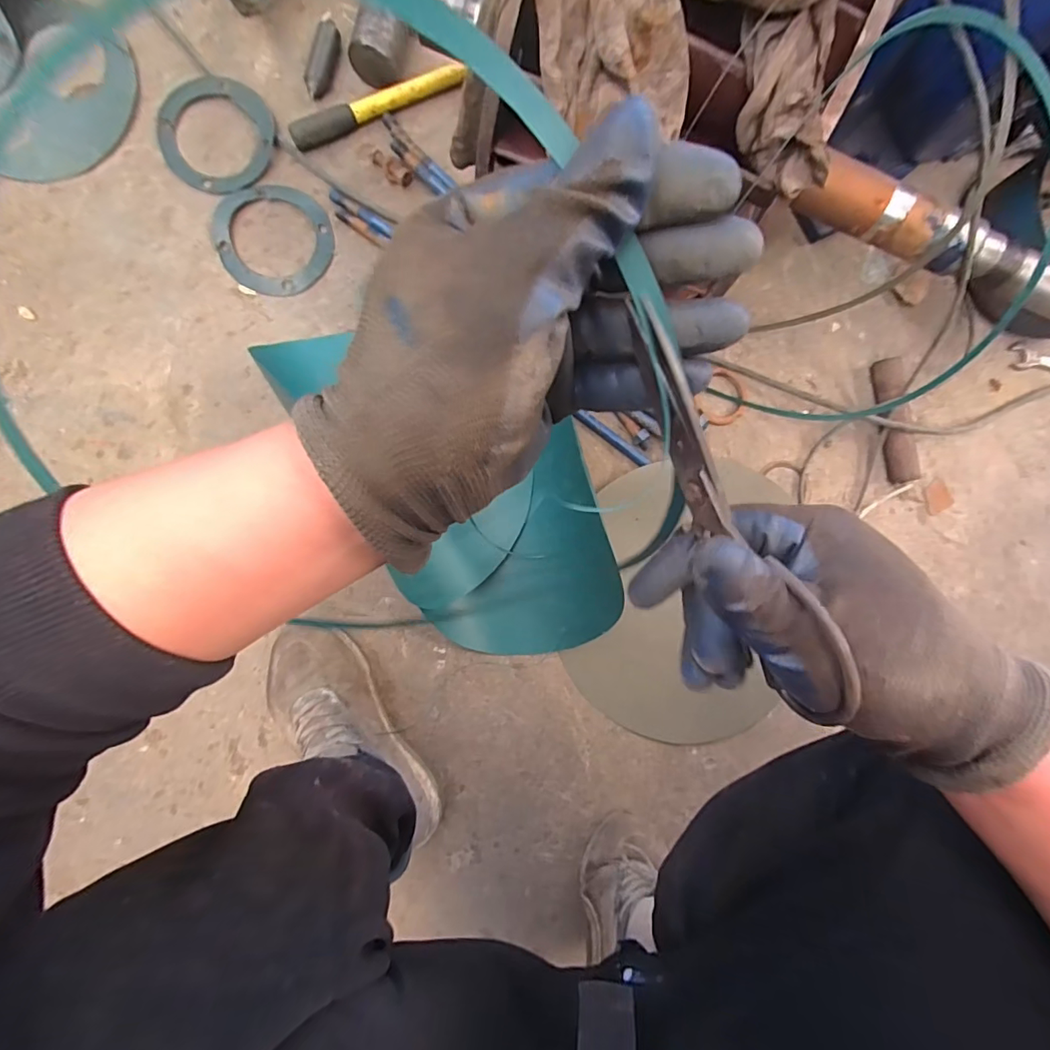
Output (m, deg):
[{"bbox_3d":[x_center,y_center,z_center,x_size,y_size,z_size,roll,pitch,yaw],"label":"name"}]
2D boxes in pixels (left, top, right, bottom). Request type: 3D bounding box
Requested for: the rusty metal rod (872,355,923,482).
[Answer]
[{"bbox_3d":[0.534,-0.150,0.719,0.047,0.036,0.179,-12,90,-6],"label":"rusty metal rod"}]

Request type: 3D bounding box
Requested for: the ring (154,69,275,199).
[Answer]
[{"bbox_3d":[-0.414,-0.522,0.663,0.154,0.006,0.152,0,87,-6],"label":"ring"}]

